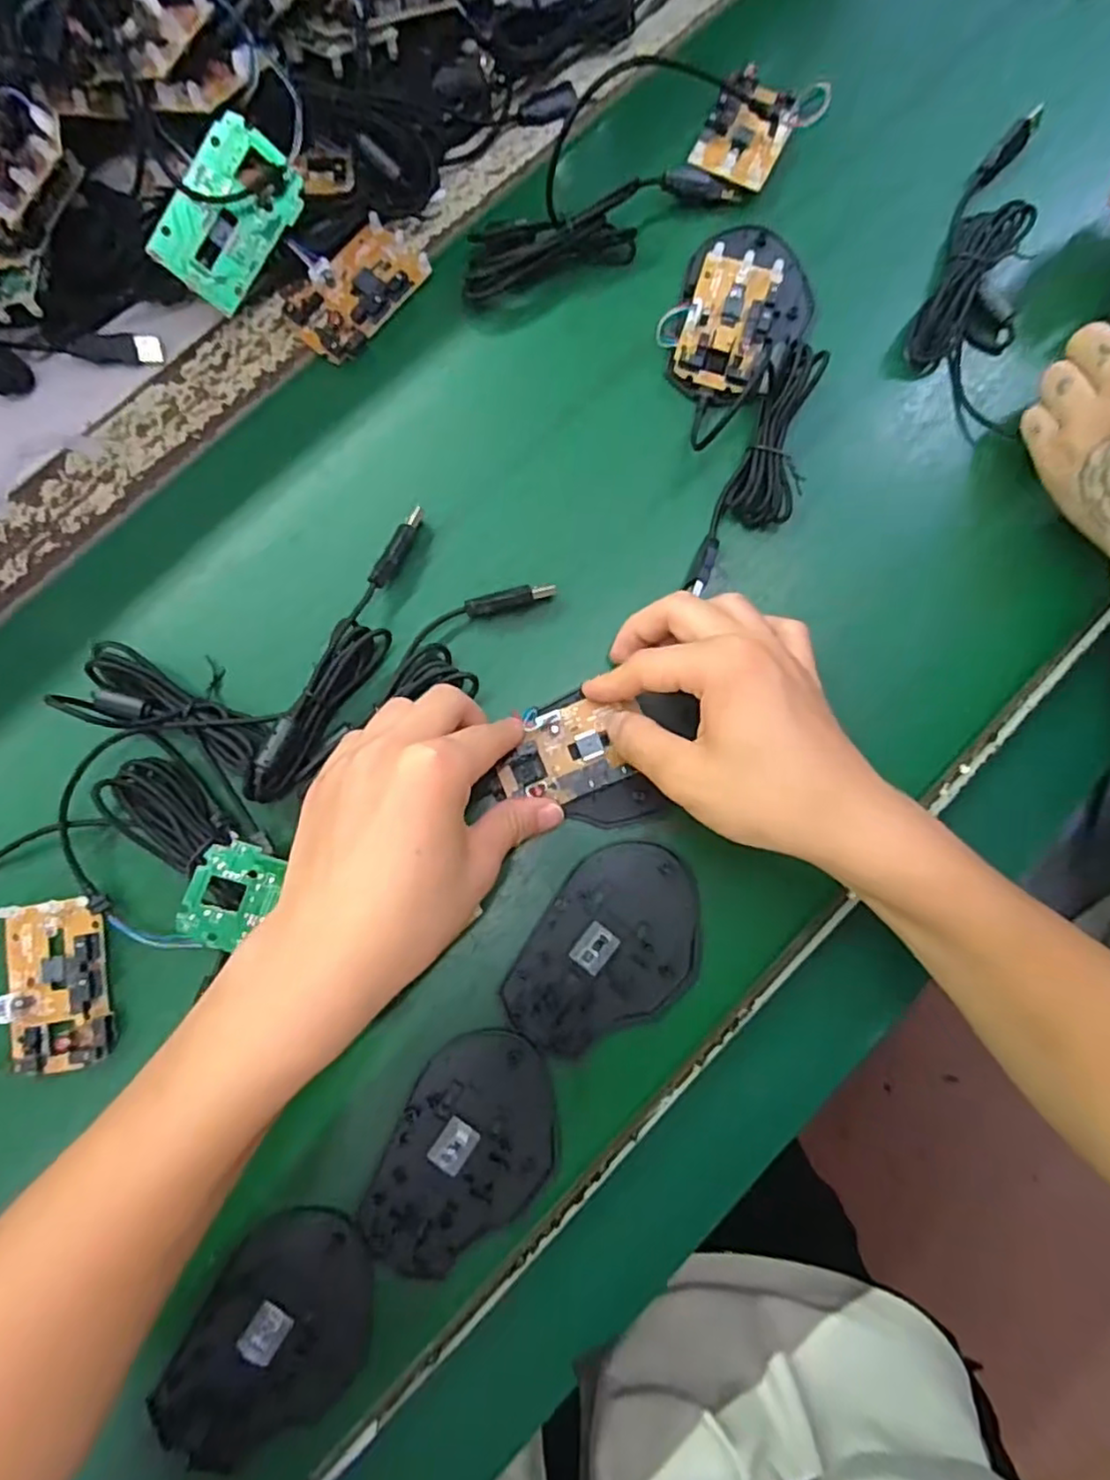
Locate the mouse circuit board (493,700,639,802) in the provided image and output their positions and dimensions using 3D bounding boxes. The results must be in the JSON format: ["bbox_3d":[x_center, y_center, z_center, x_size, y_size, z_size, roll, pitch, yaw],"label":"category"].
[{"bbox_3d":[0.007,0.006,0.332,0.071,0.018,0.044,-22,81,-5],"label":"mouse circuit board"}]

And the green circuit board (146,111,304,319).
[{"bbox_3d":[-0.163,-0.261,0.336,0.044,0.008,0.076,34,101,-31],"label":"green circuit board"}]

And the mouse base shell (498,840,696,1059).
[{"bbox_3d":[0.027,0.103,0.327,0.074,0.004,0.106,37,81,5],"label":"mouse base shell"}]

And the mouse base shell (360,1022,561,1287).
[{"bbox_3d":[-0.040,0.193,0.313,0.071,0.004,0.109,23,80,3],"label":"mouse base shell"}]

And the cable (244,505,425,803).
[{"bbox_3d":[-0.102,-0.042,0.336,0.024,0.031,0.162,26,82,0],"label":"cable"}]

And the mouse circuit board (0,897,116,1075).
[{"bbox_3d":[-0.233,0.115,0.314,0.044,0.012,0.077,-9,80,-3],"label":"mouse circuit board"}]

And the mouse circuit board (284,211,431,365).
[{"bbox_3d":[-0.109,-0.246,0.368,0.045,0.013,0.078,40,82,6],"label":"mouse circuit board"}]

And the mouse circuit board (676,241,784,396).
[{"bbox_3d":[0.095,-0.228,0.366,0.044,0.010,0.080,15,80,2],"label":"mouse circuit board"}]

